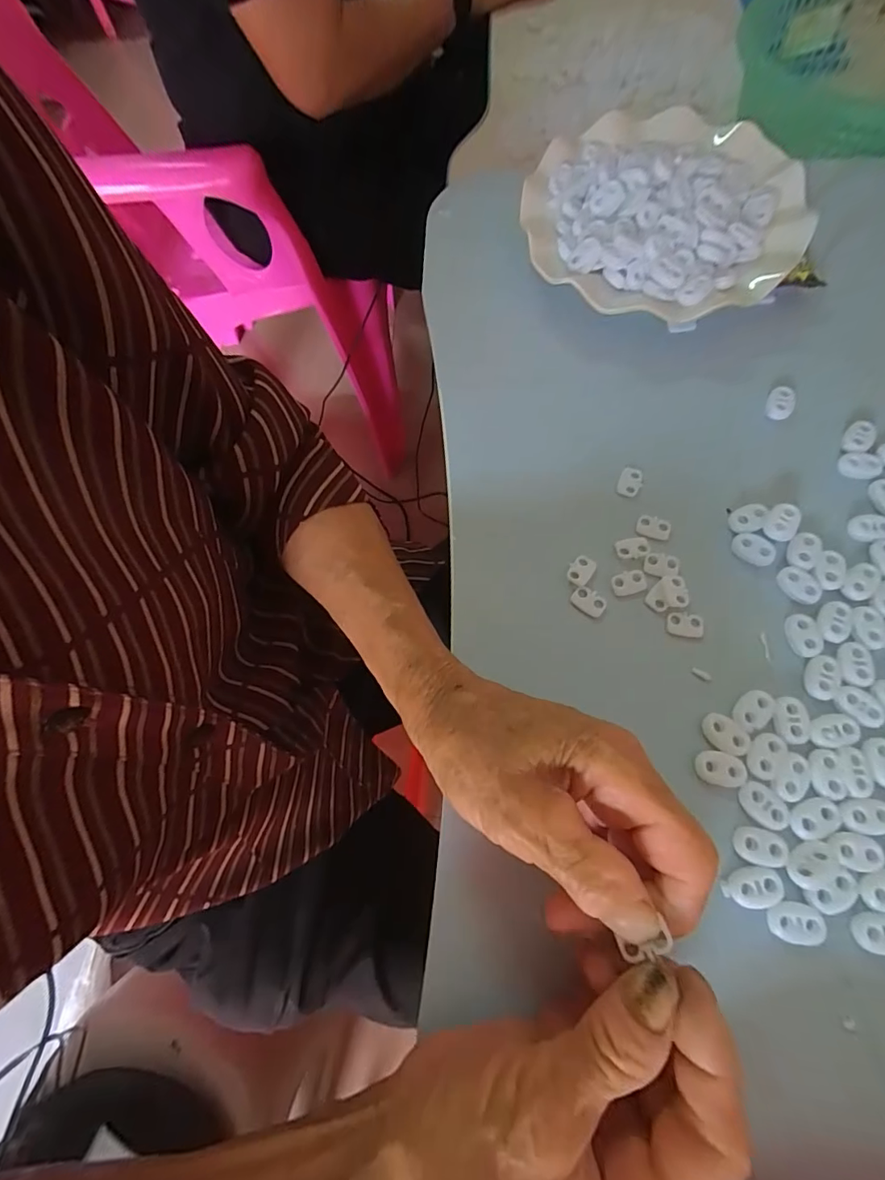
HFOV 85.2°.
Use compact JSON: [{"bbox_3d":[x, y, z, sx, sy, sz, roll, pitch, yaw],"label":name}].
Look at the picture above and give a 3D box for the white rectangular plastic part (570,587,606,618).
[{"bbox_3d":[0.079,0.006,0.260,0.018,0.004,0.012,32,75,15],"label":"white rectangular plastic part"}]

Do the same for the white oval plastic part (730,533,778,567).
[{"bbox_3d":[0.169,-0.022,0.260,0.021,0.005,0.015,32,75,15],"label":"white oval plastic part"}]

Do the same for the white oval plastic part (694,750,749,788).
[{"bbox_3d":[0.131,0.084,0.227,0.021,0.006,0.014,10,71,8],"label":"white oval plastic part"}]

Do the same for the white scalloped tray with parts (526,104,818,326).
[{"bbox_3d":[0.147,-0.247,0.316,0.173,0.031,0.165,-24,70,-4],"label":"white scalloped tray with parts"}]

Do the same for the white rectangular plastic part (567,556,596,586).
[{"bbox_3d":[0.076,-0.011,0.264,0.012,0.004,0.017,31,75,15],"label":"white rectangular plastic part"}]

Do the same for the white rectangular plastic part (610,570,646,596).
[{"bbox_3d":[0.102,-0.004,0.260,0.019,0.004,0.012,-17,69,-2],"label":"white rectangular plastic part"}]

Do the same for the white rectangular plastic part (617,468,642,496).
[{"bbox_3d":[0.110,-0.063,0.281,0.013,0.004,0.017,22,73,12],"label":"white rectangular plastic part"}]

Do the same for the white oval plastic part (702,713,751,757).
[{"bbox_3d":[0.136,0.070,0.232,0.021,0.005,0.015,40,77,17],"label":"white oval plastic part"}]

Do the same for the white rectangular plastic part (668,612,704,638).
[{"bbox_3d":[0.128,0.018,0.252,0.018,0.004,0.012,7,70,7],"label":"white rectangular plastic part"}]

